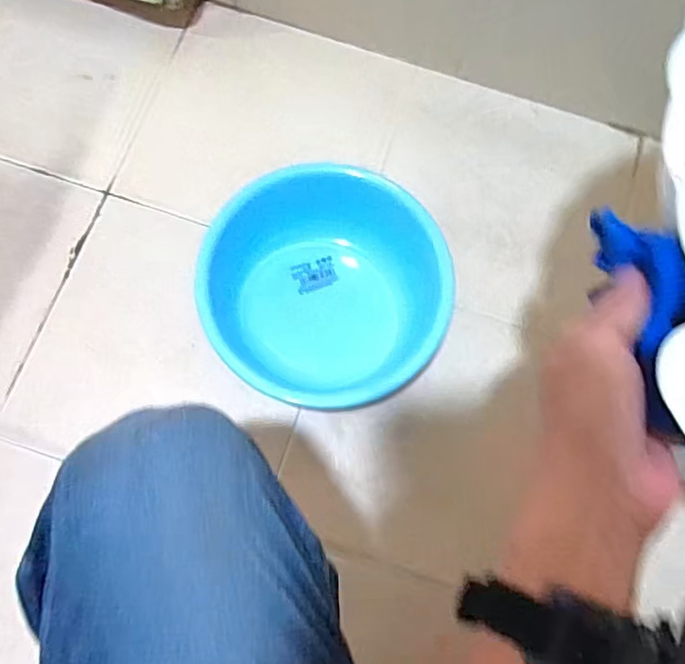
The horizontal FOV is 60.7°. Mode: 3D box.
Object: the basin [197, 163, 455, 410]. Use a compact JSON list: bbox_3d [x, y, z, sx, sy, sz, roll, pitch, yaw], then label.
[{"bbox_3d":[-0.015,-0.037,0.618,0.247,0.119,0.225,1,74,-2],"label":"basin"}]

